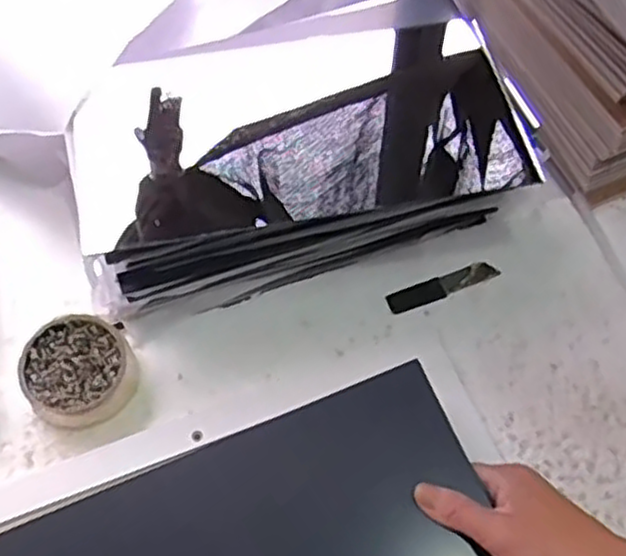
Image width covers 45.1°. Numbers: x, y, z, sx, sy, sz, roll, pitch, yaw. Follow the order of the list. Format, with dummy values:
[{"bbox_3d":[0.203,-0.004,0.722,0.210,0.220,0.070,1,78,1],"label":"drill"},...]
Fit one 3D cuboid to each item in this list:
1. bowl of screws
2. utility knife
[{"bbox_3d":[-0.188,0.074,0.605,0.080,0.034,0.084,0,61,-1],"label":"bowl of screws"},{"bbox_3d":[0.115,0.007,0.667,0.102,0.005,0.020,-20,63,-11],"label":"utility knife"}]

